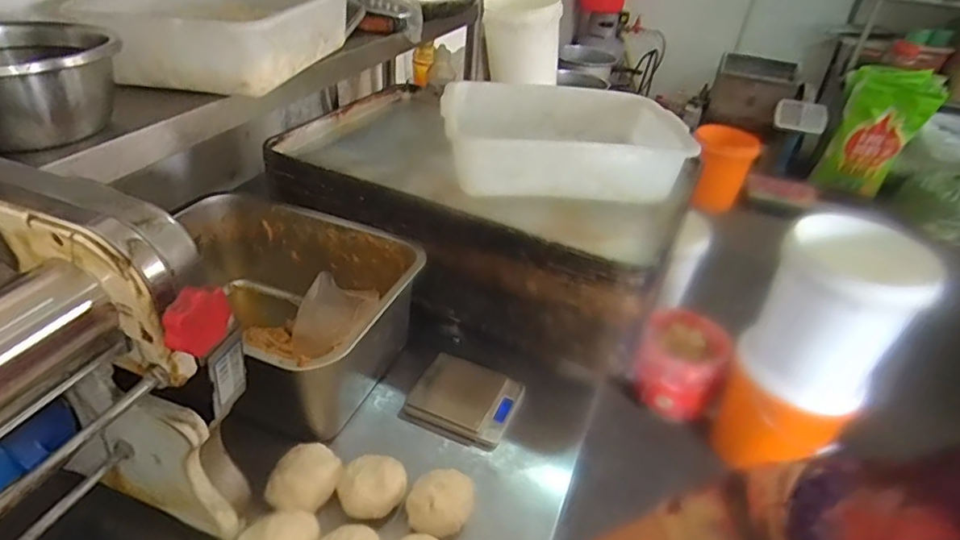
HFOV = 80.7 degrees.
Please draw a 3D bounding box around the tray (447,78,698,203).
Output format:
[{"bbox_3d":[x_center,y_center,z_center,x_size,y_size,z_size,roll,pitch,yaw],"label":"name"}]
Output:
[{"bbox_3d":[0.118,-0.191,0.853,0.342,0.107,0.262,2,35,-4],"label":"tray"}]

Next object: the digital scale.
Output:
[{"bbox_3d":[-0.019,0.161,0.708,0.124,0.027,0.112,17,37,17],"label":"digital scale"}]

